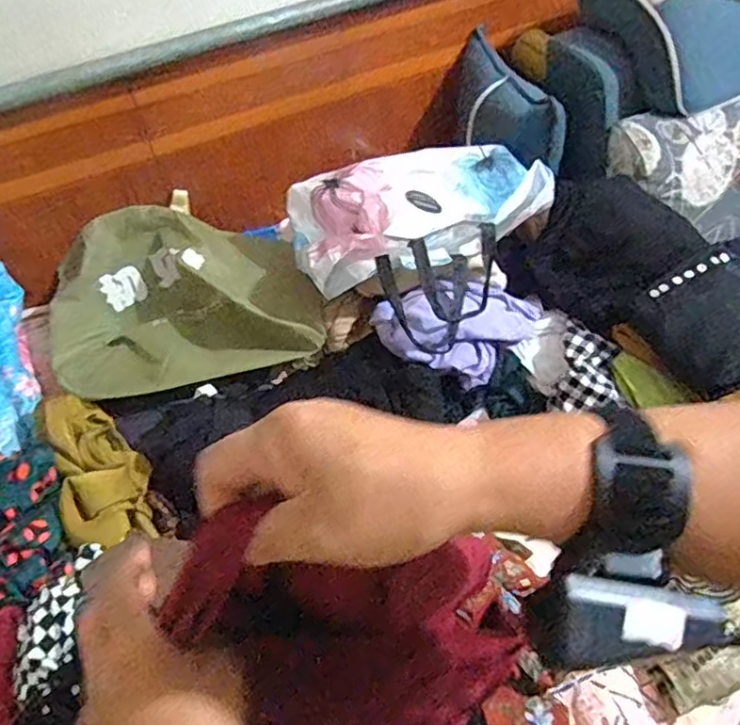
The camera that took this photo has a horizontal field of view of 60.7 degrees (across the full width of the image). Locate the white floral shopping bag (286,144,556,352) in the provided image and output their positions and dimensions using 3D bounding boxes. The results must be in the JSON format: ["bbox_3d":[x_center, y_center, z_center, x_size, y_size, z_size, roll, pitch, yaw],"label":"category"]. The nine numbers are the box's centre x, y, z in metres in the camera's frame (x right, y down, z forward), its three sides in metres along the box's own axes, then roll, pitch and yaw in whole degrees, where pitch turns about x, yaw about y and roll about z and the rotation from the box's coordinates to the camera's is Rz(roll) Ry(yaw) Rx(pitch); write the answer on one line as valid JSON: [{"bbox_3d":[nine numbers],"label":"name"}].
[{"bbox_3d":[0.095,-0.221,1.084,0.433,0.117,0.376,-15,50,-7],"label":"white floral shopping bag"}]

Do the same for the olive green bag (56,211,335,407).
[{"bbox_3d":[-0.347,-0.117,1.157,0.484,0.131,0.379,-14,50,-6],"label":"olive green bag"}]

